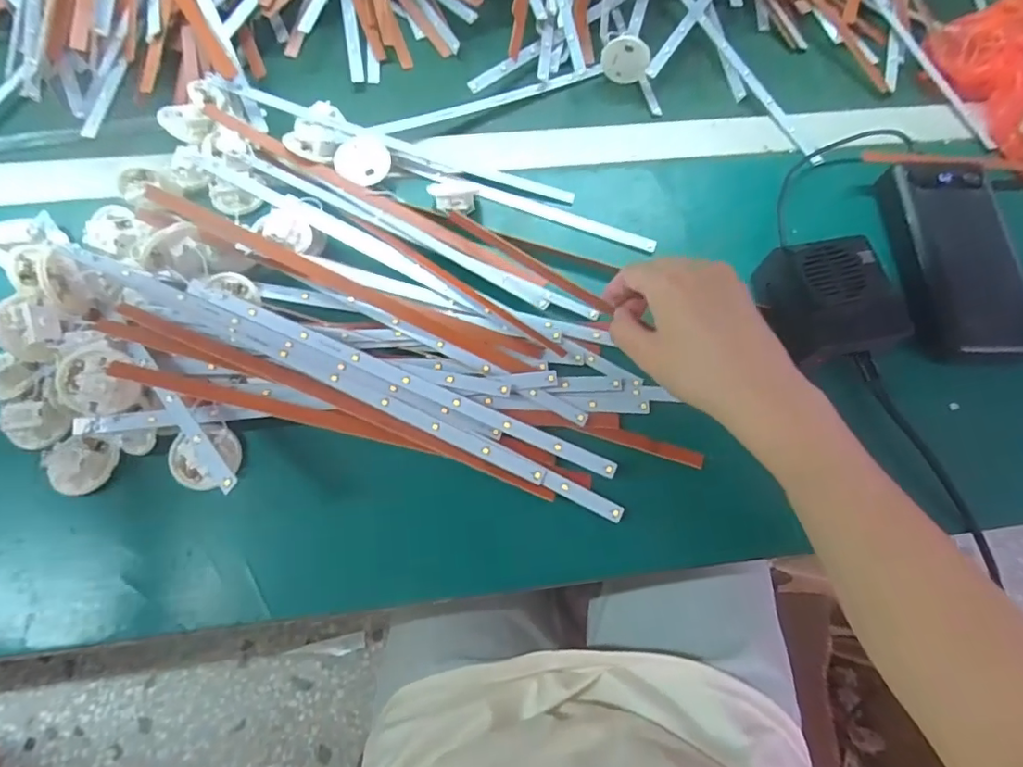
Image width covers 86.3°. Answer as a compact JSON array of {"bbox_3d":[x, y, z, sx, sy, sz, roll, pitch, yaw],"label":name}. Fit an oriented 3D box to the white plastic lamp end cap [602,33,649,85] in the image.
[{"bbox_3d":[0.094,-0.267,0.451,0.037,0.039,0.007,23,62,-3],"label":"white plastic lamp end cap"}]

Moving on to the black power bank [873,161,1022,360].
[{"bbox_3d":[0.319,-0.087,0.386,0.076,0.023,0.151,3,70,-3],"label":"black power bank"}]

